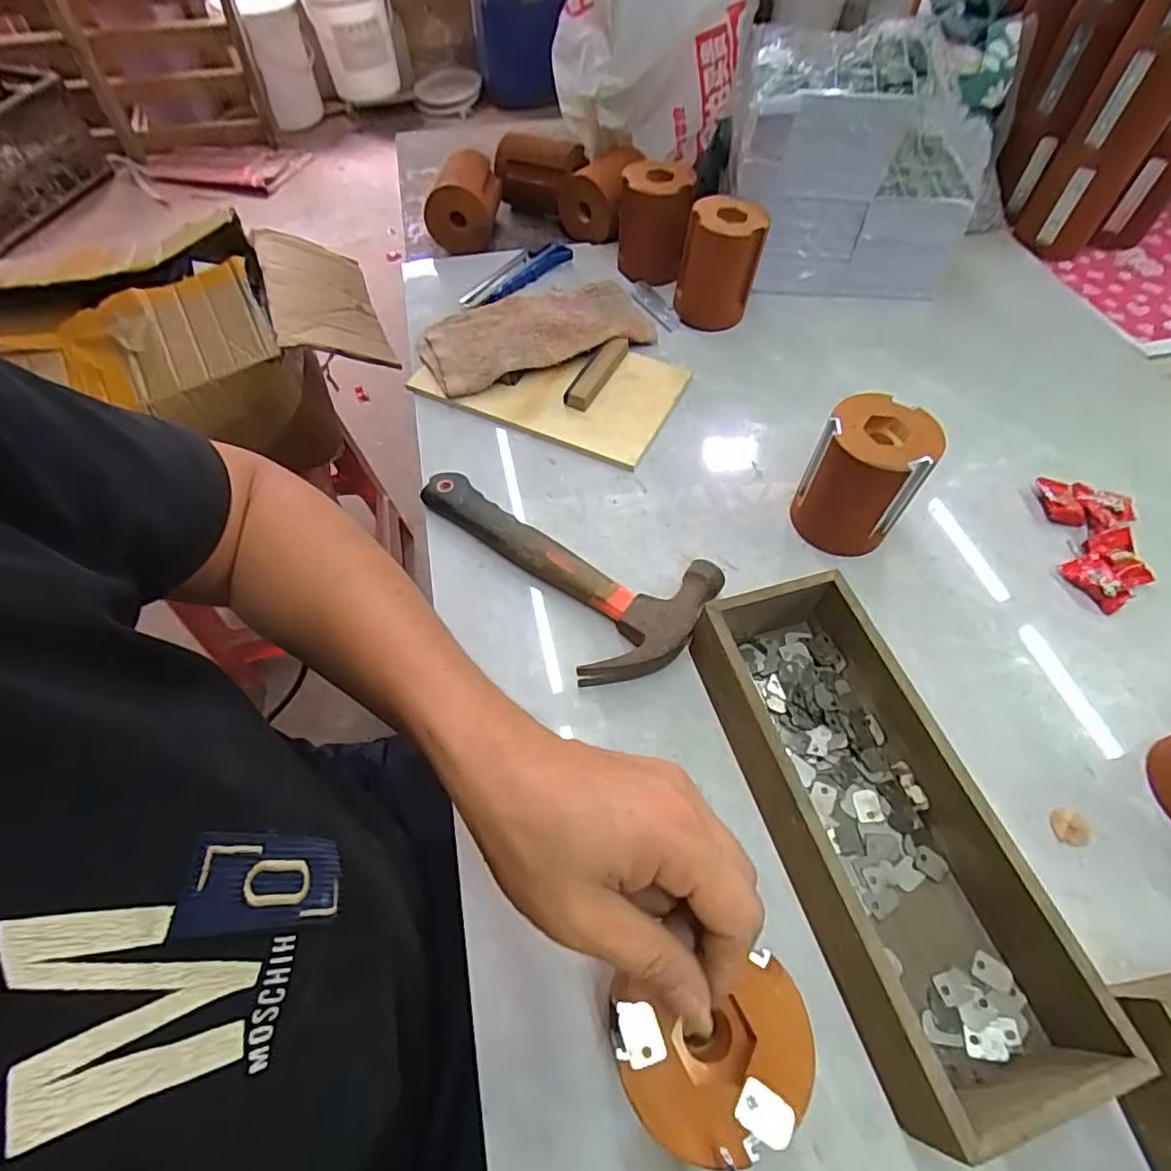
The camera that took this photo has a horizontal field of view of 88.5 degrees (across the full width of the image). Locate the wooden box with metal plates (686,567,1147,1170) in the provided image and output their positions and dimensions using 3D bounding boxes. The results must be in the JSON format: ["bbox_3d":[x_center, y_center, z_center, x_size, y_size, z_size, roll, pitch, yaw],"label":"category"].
[{"bbox_3d":[0.162,0.129,0.350,0.113,0.065,0.276,-14,60,-10],"label":"wooden box with metal plates"}]

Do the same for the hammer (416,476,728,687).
[{"bbox_3d":[-0.019,-0.029,0.469,0.123,0.031,0.244,-39,66,-22],"label":"hammer"}]

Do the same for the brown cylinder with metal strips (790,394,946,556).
[{"bbox_3d":[0.209,-0.080,0.461,0.077,0.100,0.073,31,63,17],"label":"brown cylinder with metal strips"}]

